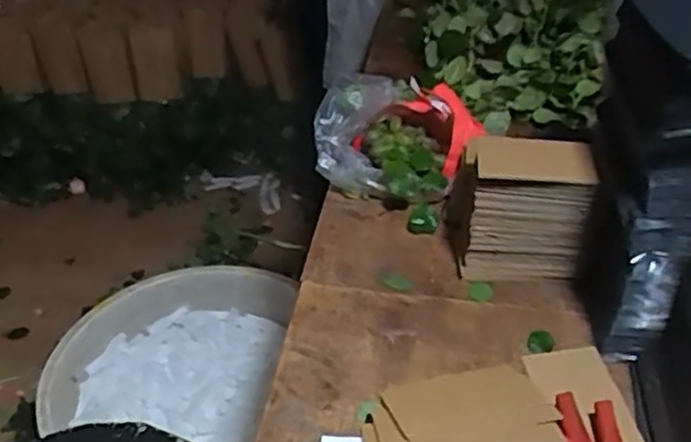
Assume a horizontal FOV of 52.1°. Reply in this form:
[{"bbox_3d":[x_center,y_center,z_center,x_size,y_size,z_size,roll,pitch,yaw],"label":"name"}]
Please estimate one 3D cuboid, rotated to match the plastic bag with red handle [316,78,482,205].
[{"bbox_3d":[0.075,-0.121,0.994,0.201,0.120,0.218,12,39,14],"label":"plastic bag with red handle"}]

